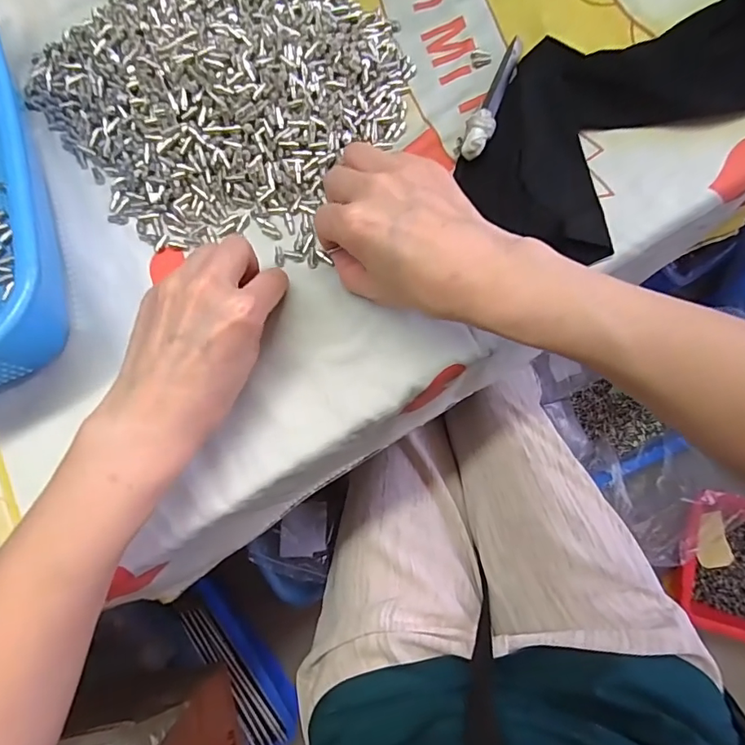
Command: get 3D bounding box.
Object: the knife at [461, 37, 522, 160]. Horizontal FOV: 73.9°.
[{"bbox_3d":[0.079,-0.182,0.322,0.017,0.016,0.102,19,77,7],"label":"knife"}]

